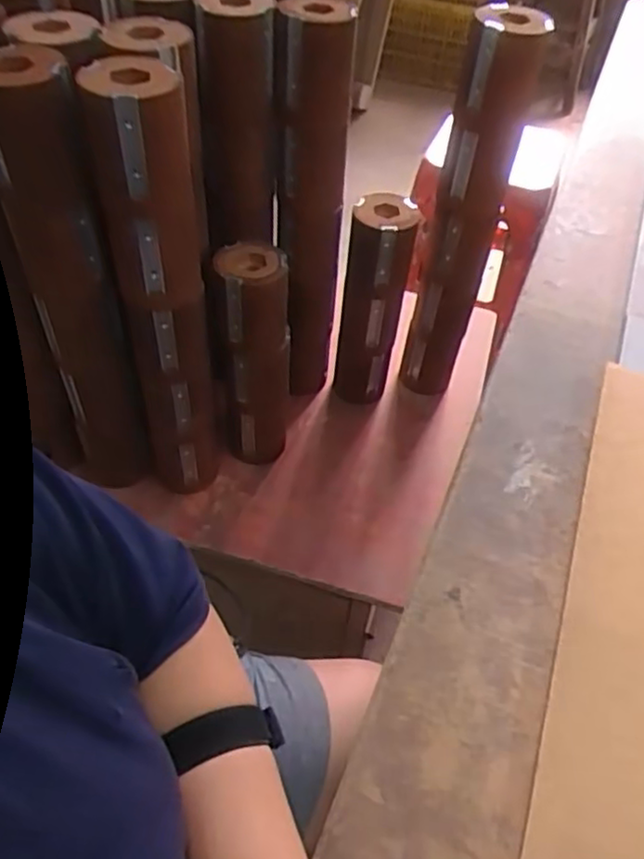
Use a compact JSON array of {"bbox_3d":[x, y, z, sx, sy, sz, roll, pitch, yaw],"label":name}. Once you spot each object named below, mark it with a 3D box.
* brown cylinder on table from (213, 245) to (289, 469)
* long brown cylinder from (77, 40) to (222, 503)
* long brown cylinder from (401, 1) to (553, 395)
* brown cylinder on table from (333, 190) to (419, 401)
[{"bbox_3d":[-0.082,-0.071,0.795,0.083,0.294,0.077,-6,51,-8],"label":"brown cylinder on table"},{"bbox_3d":[-0.158,-0.105,0.679,0.079,0.476,0.082,-10,51,-11],"label":"long brown cylinder"},{"bbox_3d":[0.171,-0.243,0.826,0.083,0.480,0.079,10,50,5],"label":"long brown cylinder"},{"bbox_3d":[0.065,-0.154,0.892,0.075,0.310,0.064,-2,50,-5],"label":"brown cylinder on table"}]

